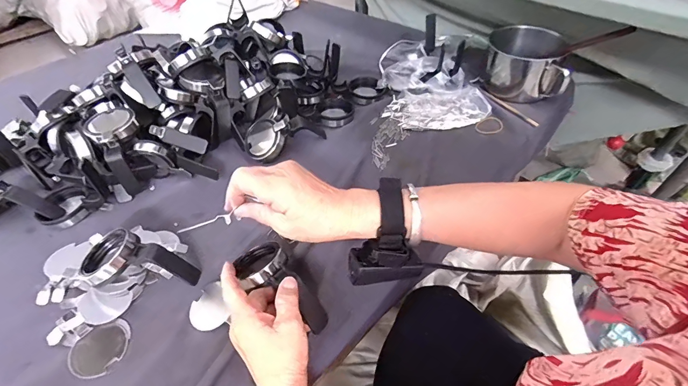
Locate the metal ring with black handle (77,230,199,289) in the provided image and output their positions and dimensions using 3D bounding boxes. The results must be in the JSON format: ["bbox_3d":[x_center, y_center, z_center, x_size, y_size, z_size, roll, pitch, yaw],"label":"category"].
[{"bbox_3d":[-0.248,0.089,0.429,0.125,0.052,0.079,17,50,19],"label":"metal ring with black handle"}]

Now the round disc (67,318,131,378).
[{"bbox_3d":[-0.269,0.171,0.398,0.051,0.006,0.062,26,53,25],"label":"round disc"}]

